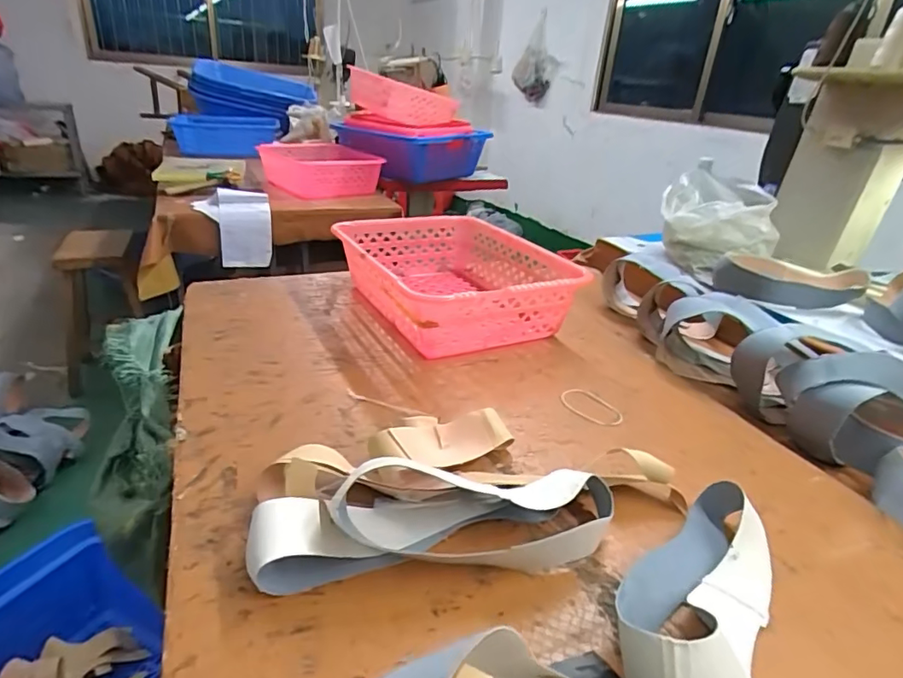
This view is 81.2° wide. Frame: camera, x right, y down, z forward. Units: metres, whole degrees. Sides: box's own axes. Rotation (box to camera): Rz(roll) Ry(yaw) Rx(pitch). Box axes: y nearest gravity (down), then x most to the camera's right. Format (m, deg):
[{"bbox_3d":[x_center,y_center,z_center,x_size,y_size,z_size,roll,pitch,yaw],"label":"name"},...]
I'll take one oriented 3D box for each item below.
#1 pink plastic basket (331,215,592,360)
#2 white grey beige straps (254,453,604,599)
[{"bbox_3d":[0.003,-0.105,0.967,0.342,0.129,0.419,-9,30,-25],"label":"pink plastic basket"},{"bbox_3d":[-0.011,0.156,0.481,0.322,0.051,0.118,-1,27,-11],"label":"white grey beige straps"}]

